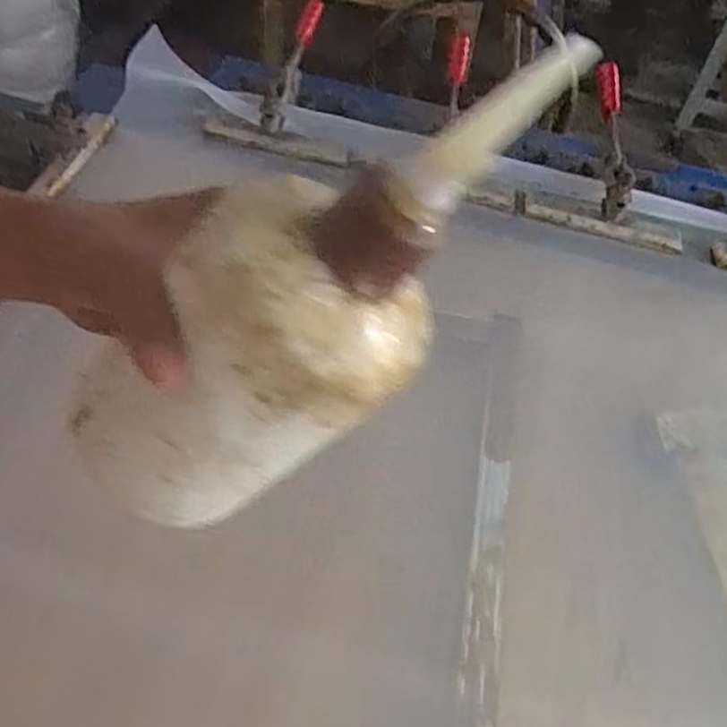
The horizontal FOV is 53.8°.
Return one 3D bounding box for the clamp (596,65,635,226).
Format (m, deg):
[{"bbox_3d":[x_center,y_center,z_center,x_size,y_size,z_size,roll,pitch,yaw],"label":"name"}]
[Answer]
[{"bbox_3d":[0.251,-0.234,0.725,0.028,0.046,0.226,10,51,4],"label":"clamp"}]

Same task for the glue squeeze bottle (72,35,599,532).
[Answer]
[{"bbox_3d":[-0.024,-0.016,0.268,0.079,0.244,0.073,20,35,-47],"label":"glue squeeze bottle"}]

